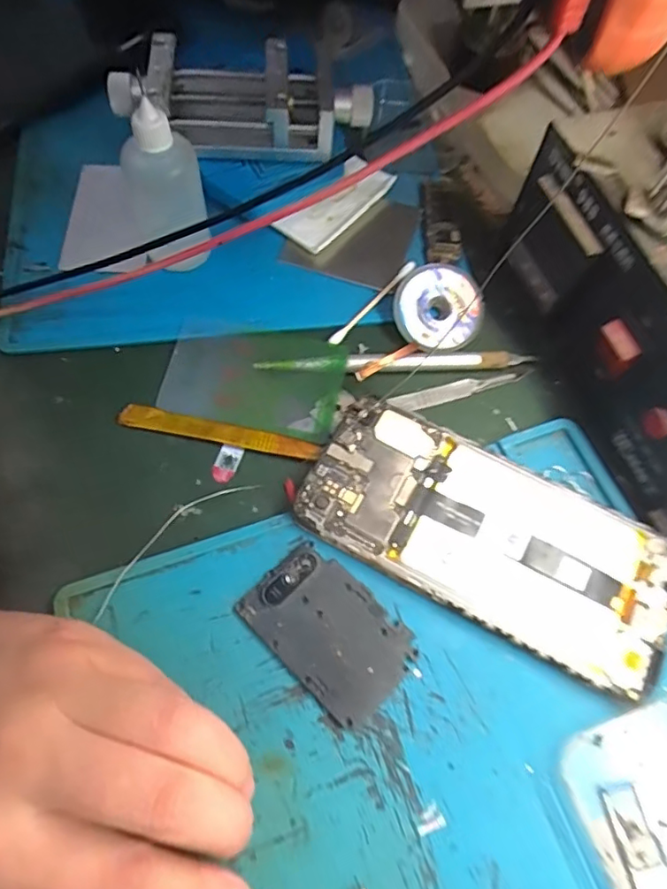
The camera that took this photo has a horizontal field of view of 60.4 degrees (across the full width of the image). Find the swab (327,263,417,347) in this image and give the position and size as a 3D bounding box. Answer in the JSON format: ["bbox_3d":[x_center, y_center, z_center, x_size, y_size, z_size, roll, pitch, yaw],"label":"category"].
[{"bbox_3d":[0.022,-0.076,0.304,0.005,0.006,0.069,39,69,16],"label":"swab"}]

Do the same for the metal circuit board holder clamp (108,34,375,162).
[{"bbox_3d":[-0.047,-0.190,0.314,0.137,0.039,0.060,6,64,1],"label":"metal circuit board holder clamp"}]

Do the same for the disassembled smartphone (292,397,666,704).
[{"bbox_3d":[0.065,0.039,0.249,0.160,0.011,0.072,27,66,11],"label":"disassembled smartphone"}]

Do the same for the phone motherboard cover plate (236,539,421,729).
[{"bbox_3d":[-0.002,0.075,0.233,0.067,0.005,0.043,42,70,17],"label":"phone motherboard cover plate"}]

